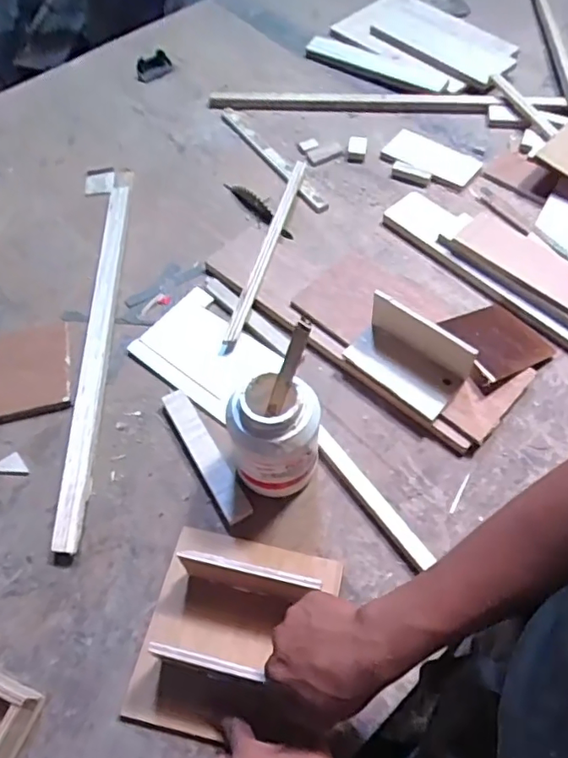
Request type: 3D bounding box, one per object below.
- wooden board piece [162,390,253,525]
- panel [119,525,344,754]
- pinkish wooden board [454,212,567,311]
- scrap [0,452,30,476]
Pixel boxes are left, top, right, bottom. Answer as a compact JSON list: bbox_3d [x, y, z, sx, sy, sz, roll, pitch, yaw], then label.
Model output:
[{"bbox_3d":[-0.097,0.087,0.657,0.030,0.018,0.187,-29,60,-15],"label":"wooden board piece"},{"bbox_3d":[-0.049,0.244,0.532,0.178,0.077,0.190,10,58,9],"label":"panel"},{"bbox_3d":[0.359,-0.161,0.767,0.099,0.010,0.237,-35,61,-27],"label":"pinkish wooden board"},{"bbox_3d":[-0.331,0.103,0.660,0.050,0.004,0.028,2,57,4],"label":"scrap"}]

